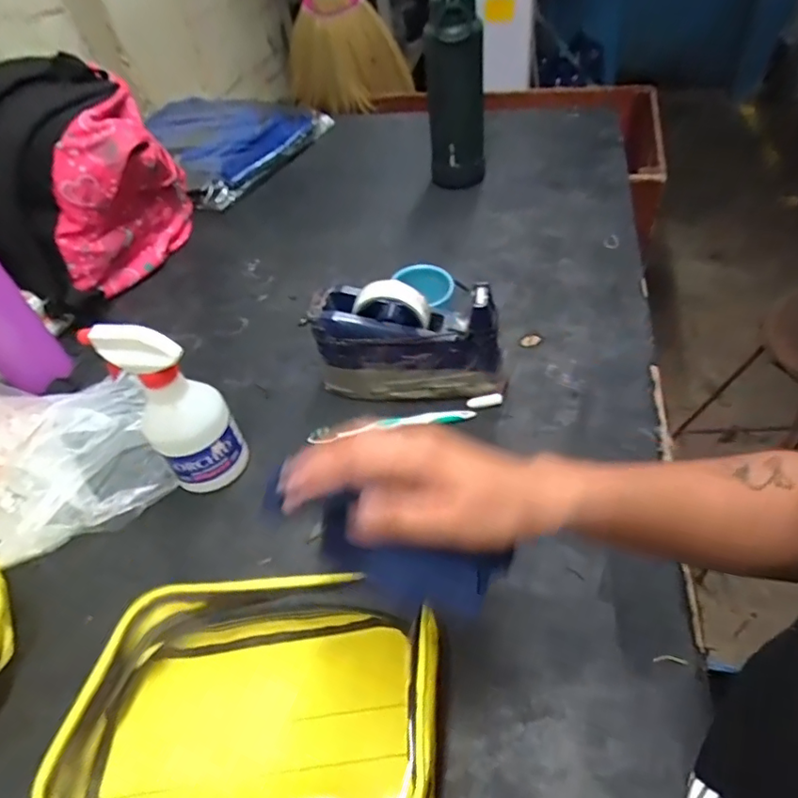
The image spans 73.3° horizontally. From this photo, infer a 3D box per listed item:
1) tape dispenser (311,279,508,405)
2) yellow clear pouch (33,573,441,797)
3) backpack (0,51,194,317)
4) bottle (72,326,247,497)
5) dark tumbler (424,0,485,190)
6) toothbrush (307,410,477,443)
[{"bbox_3d":[0.011,-0.060,0.588,0.205,0.119,0.063,3,48,10],"label":"tape dispenser"},{"bbox_3d":[-0.097,0.220,0.373,0.244,0.089,0.181,-3,47,5],"label":"yellow clear pouch"},{"bbox_3d":[-0.468,-0.309,0.785,0.285,0.263,0.272,-28,50,-18],"label":"backpack"},{"bbox_3d":[-0.209,0.008,0.510,0.079,0.182,0.070,-28,50,-18],"label":"bottle"},{"bbox_3d":[0.092,-0.495,0.863,0.090,0.293,0.070,2,47,9],"label":"dark tumbler"},{"bbox_3d":[-0.009,0.028,0.583,0.182,0.015,0.018,-8,47,0],"label":"toothbrush"}]

